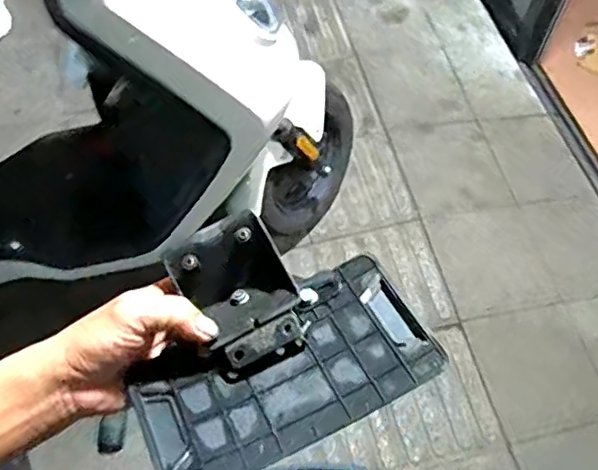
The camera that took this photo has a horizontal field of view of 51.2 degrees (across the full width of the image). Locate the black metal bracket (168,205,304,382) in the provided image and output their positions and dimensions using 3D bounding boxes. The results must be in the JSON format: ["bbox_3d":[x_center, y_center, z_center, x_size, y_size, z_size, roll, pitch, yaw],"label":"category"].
[{"bbox_3d":[-0.038,0.044,0.451,0.080,0.042,0.104,-27,68,-12],"label":"black metal bracket"}]

